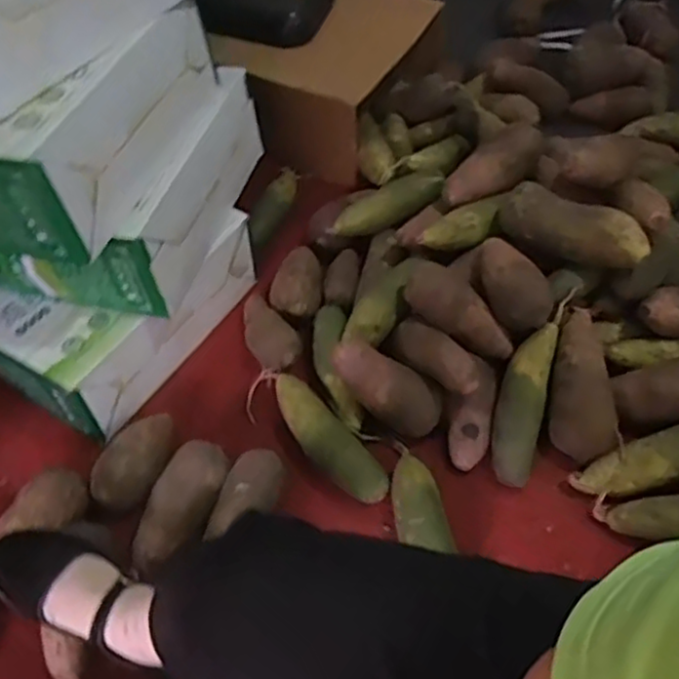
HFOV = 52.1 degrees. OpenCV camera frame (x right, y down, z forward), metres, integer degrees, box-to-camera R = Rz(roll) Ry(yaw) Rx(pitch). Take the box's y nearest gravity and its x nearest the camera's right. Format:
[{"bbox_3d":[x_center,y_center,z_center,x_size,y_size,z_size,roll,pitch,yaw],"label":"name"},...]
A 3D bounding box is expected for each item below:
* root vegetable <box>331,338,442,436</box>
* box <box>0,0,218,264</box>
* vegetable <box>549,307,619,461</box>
[{"bbox_3d":[0.055,0.057,0.866,0.158,0.052,0.066,38,59,-7],"label":"root vegetable"},{"bbox_3d":[-0.351,-0.271,0.811,0.285,0.132,0.337,10,54,12],"label":"box"},{"bbox_3d":[0.298,0.049,0.876,0.074,0.071,0.204,2,72,6],"label":"vegetable"}]

